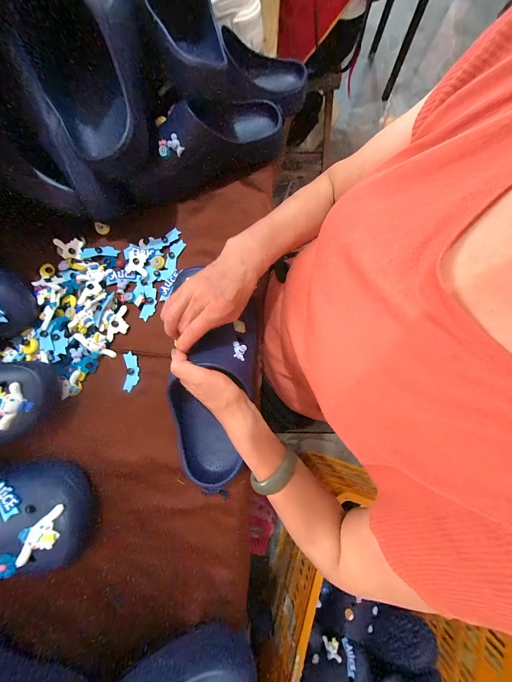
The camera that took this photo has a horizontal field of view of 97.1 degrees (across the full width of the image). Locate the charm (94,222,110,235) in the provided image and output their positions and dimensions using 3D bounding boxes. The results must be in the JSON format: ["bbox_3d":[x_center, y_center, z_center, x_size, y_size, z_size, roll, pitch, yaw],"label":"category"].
[{"bbox_3d":[-0.283,-0.208,0.417,0.024,0.023,0.009,-9,63,-28],"label":"charm"}]

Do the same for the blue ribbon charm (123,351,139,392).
[{"bbox_3d":[-0.202,0.048,0.366,0.023,0.007,0.061,-7,79,0],"label":"blue ribbon charm"}]

